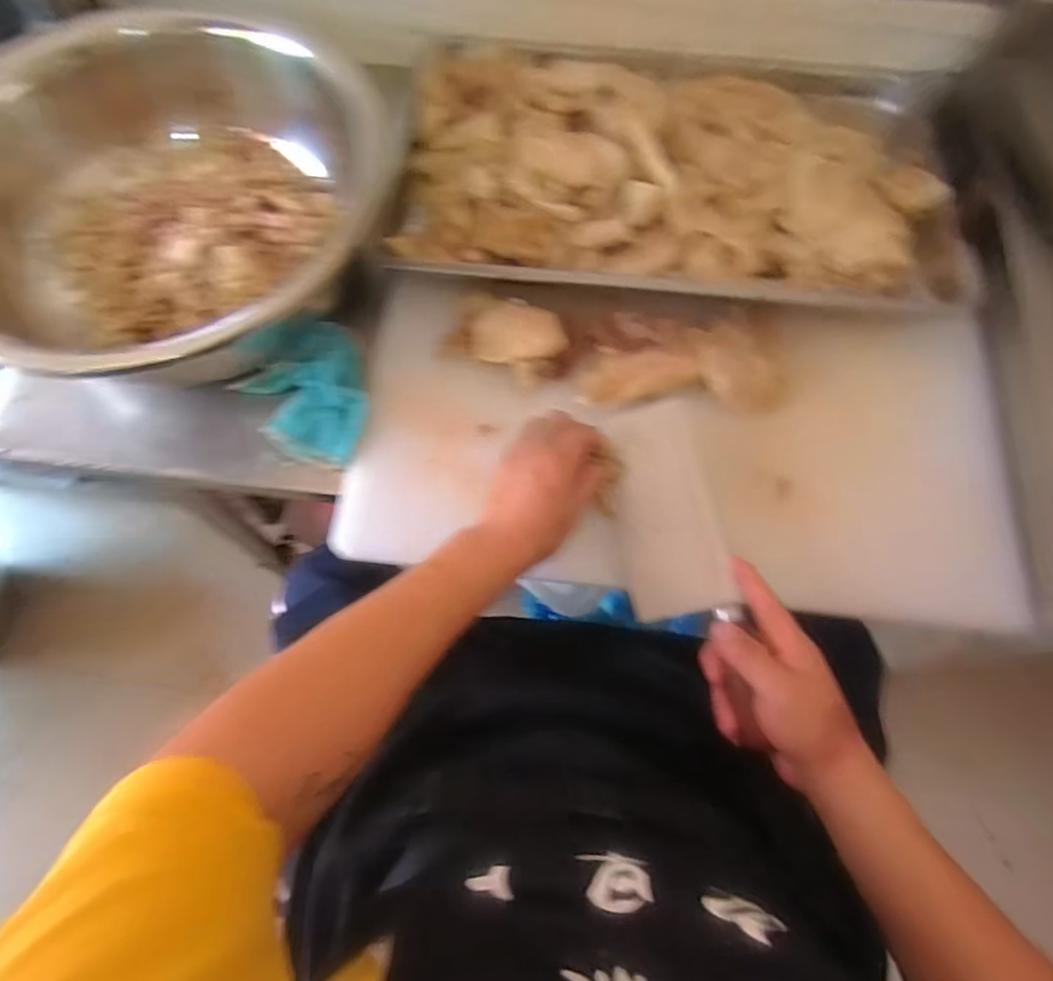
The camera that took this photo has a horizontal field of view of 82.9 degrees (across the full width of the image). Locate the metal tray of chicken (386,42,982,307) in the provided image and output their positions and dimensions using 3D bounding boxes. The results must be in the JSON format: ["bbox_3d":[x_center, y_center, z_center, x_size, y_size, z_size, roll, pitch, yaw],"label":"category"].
[{"bbox_3d":[0.160,-0.368,0.638,0.579,0.055,0.375,5,69,0],"label":"metal tray of chicken"}]

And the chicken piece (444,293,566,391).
[{"bbox_3d":[-0.017,-0.149,0.581,0.117,0.029,0.079,22,70,7],"label":"chicken piece"}]

